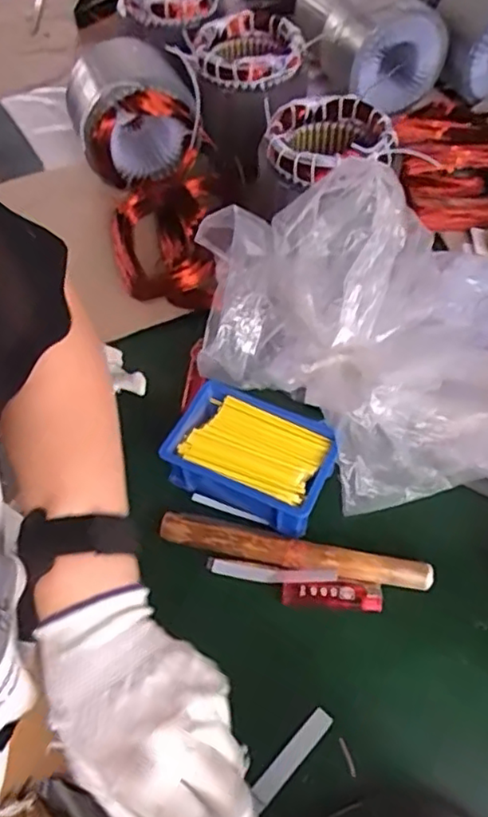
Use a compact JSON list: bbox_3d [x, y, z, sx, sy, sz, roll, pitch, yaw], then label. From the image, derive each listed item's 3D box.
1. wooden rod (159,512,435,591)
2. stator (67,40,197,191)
[{"bbox_3d":[0.043,0.126,0.543,0.232,0.022,0.027,11,57,9],"label":"wooden rod"},{"bbox_3d":[-0.145,-0.376,0.825,0.144,0.152,0.134,-1,56,1],"label":"stator"}]

